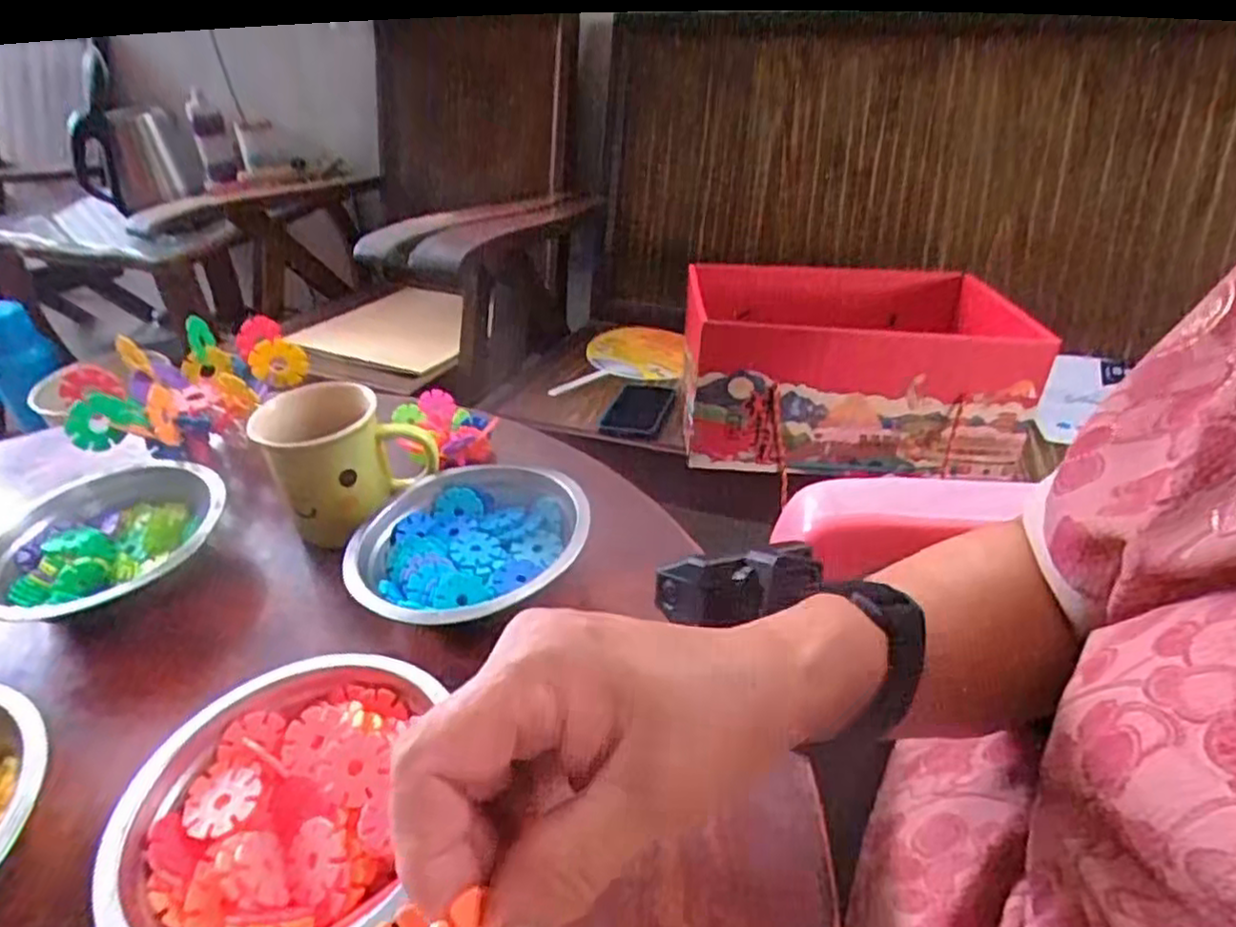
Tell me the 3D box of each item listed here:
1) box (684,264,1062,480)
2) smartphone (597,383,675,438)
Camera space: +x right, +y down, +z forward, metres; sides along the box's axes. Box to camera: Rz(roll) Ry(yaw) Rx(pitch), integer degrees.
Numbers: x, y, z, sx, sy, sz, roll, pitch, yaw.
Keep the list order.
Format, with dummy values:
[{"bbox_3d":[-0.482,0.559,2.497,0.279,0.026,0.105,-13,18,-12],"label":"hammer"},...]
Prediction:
[{"bbox_3d":[0.287,-0.130,0.935,0.394,0.184,0.266,-2,36,2],"label":"box"},{"bbox_3d":[0.033,-0.083,1.051,0.077,0.012,0.190,11,28,11],"label":"smartphone"}]

